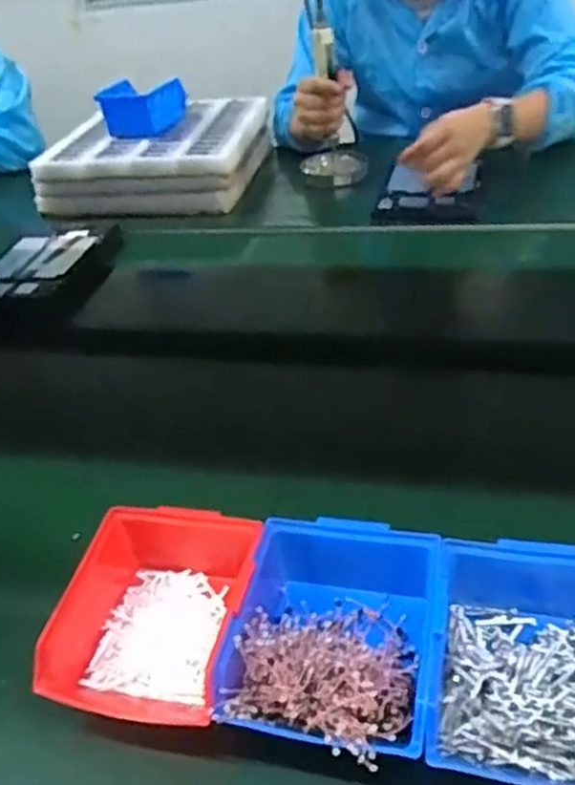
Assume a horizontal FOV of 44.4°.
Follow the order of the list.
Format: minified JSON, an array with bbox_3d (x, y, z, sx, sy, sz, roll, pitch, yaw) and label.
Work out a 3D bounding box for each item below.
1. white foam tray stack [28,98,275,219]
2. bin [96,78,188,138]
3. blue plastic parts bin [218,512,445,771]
[{"bbox_3d":[-0.228,-0.436,1.258,0.338,0.095,0.314,2,37,12],"label":"white foam tray stack"},{"bbox_3d":[-0.249,-0.493,1.229,0.109,0.078,0.121,6,38,18],"label":"bin"},{"bbox_3d":[0.031,0.152,0.447,0.125,0.057,0.155,2,37,12],"label":"blue plastic parts bin"}]

